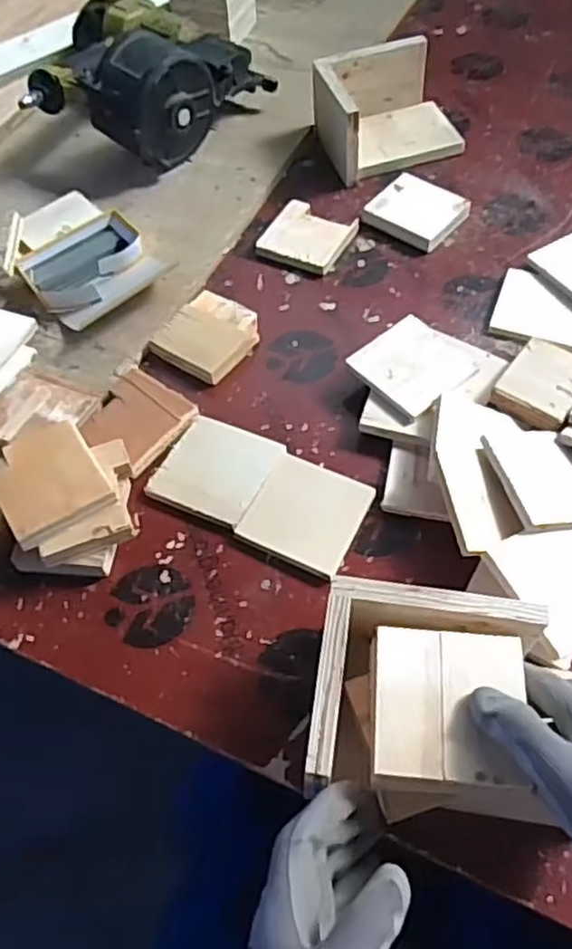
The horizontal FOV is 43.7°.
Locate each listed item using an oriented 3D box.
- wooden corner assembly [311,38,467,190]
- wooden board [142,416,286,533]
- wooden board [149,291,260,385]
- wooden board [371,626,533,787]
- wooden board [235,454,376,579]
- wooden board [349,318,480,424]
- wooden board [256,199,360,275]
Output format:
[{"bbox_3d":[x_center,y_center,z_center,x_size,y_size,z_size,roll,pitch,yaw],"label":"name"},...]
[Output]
[{"bbox_3d":[0.125,-0.442,0.856,0.160,0.080,0.124,-18,59,-8],"label":"wooden corner assembly"},{"bbox_3d":[-0.061,-0.004,0.632,0.091,0.006,0.092,22,63,15],"label":"wooden board"},{"bbox_3d":[-0.078,-0.140,0.717,0.086,0.016,0.099,29,65,19],"label":"wooden board"},{"bbox_3d":[0.098,0.138,0.433,0.090,0.007,0.088,3,60,5],"label":"wooden board"},{"bbox_3d":[0.017,0.033,0.605,0.090,0.005,0.090,24,64,16],"label":"wooden board"},{"bbox_3d":[0.114,-0.100,0.658,0.088,0.007,0.089,-39,67,-14],"label":"wooden board"},{"bbox_3d":[0.024,-0.267,0.795,0.091,0.015,0.088,23,64,16],"label":"wooden board"}]

